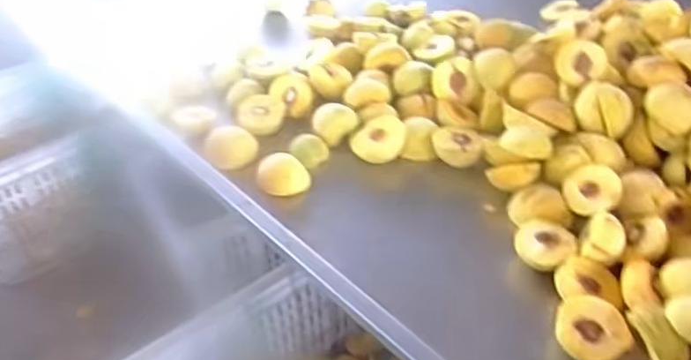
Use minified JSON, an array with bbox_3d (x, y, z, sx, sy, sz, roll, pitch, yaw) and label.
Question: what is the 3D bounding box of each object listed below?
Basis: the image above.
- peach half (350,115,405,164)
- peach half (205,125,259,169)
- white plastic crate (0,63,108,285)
[{"bbox_3d":[0.049,-0.060,0.869,0.077,0.034,0.069,5,42,8],"label":"peach half"},{"bbox_3d":[-0.167,-0.050,0.876,0.079,0.044,0.057,-7,42,-5],"label":"peach half"},{"bbox_3d":[-0.692,-0.040,1.320,0.322,0.258,0.395,-31,49,-28],"label":"white plastic crate"}]

